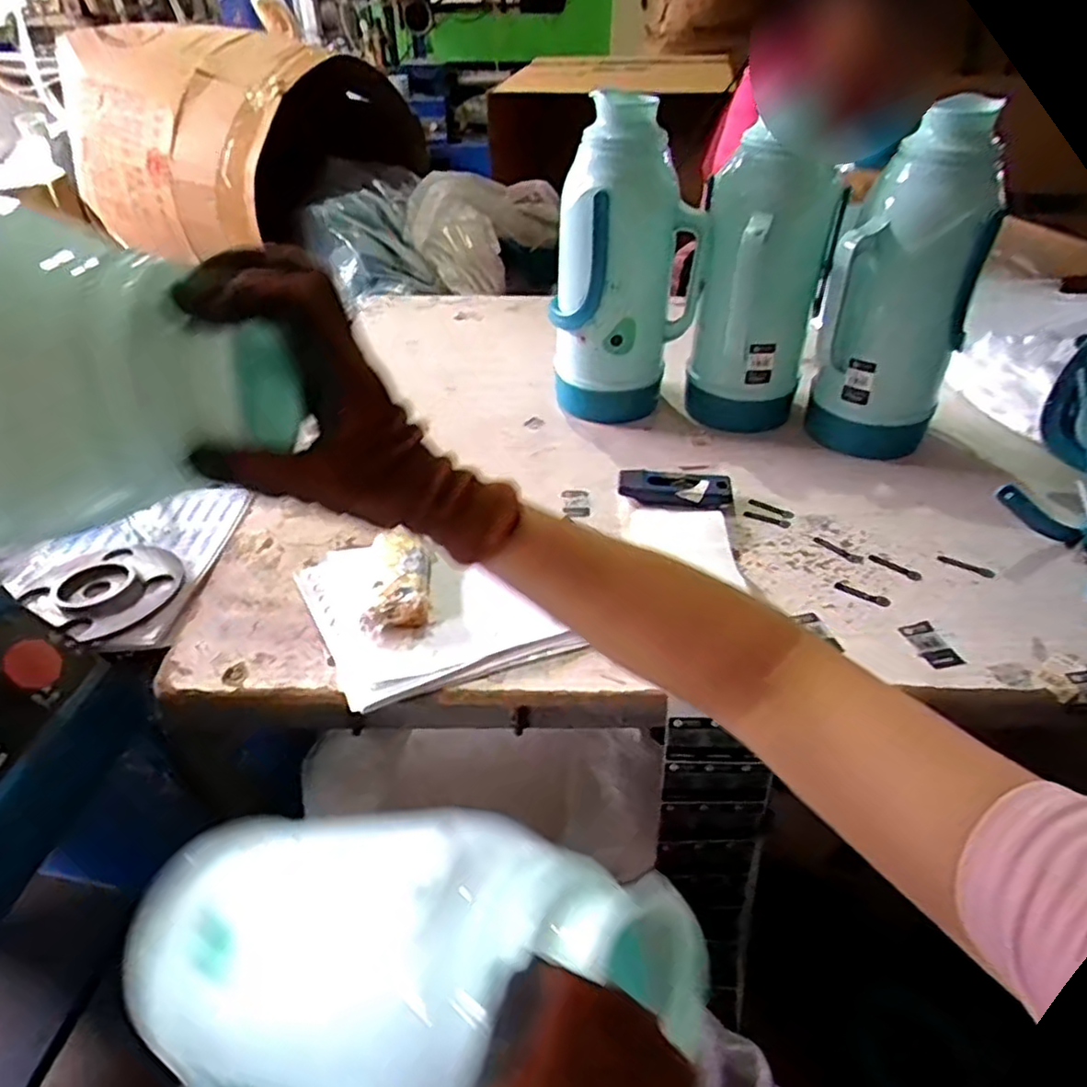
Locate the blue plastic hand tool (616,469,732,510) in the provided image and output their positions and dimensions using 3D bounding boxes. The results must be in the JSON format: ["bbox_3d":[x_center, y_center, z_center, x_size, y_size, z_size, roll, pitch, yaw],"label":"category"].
[{"bbox_3d":[0.157,-0.066,0.821,0.131,0.021,0.056,8,39,9],"label":"blue plastic hand tool"}]

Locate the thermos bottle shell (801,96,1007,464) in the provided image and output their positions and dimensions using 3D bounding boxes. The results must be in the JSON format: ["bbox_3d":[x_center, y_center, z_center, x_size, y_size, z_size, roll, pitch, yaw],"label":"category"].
[{"bbox_3d":[0.415,-0.273,0.807,0.150,0.356,0.131,14,41,17],"label":"thermos bottle shell"}]

